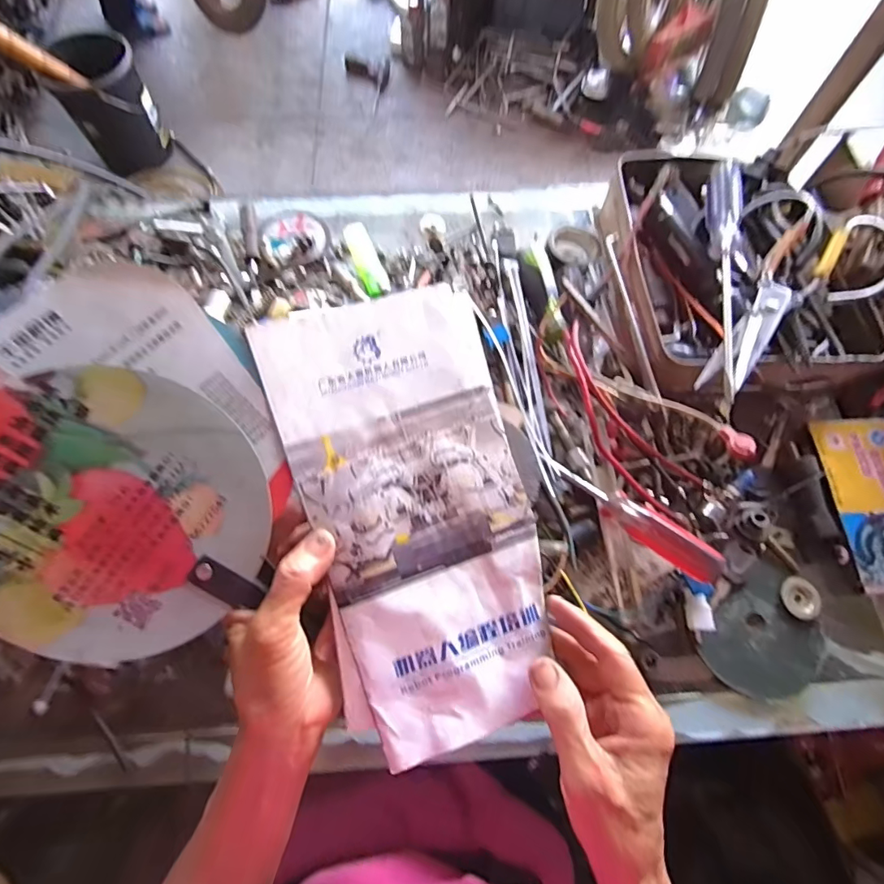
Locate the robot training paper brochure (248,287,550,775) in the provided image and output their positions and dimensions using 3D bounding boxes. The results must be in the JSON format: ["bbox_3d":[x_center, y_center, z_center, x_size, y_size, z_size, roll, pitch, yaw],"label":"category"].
[{"bbox_3d":[-0.014,0.042,0.289,0.133,0.010,0.263,-14,86,-10],"label":"robot training paper brochure"}]

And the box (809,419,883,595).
[{"bbox_3d":[0.354,0.047,0.389,0.070,0.012,0.142,-2,69,-4],"label":"box"}]

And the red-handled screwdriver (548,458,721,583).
[{"bbox_3d":[0.146,0.057,0.360,0.140,0.021,0.021,34,72,11],"label":"red-handled screwdriver"}]

